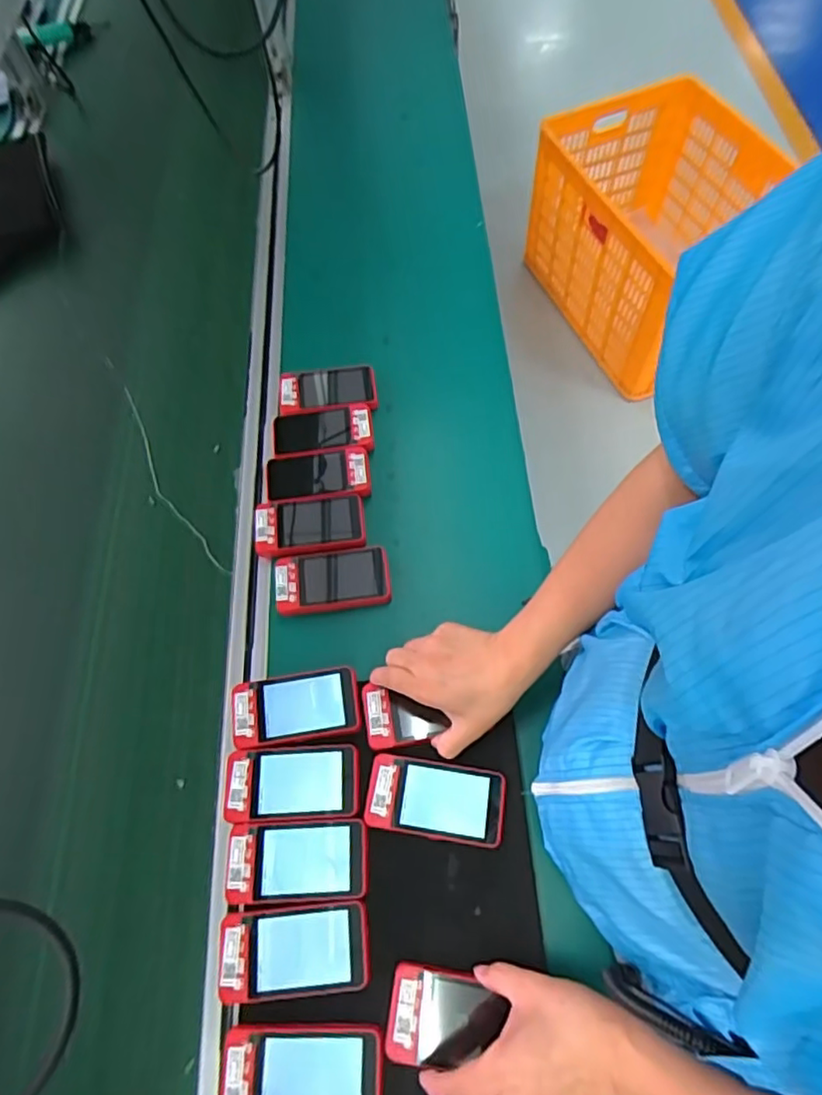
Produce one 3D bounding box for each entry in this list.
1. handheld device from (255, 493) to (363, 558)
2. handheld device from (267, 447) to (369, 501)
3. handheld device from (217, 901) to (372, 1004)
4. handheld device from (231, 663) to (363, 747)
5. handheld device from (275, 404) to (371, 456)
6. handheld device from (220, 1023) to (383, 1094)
[{"bbox_3d":[-0.113,-0.024,0.680,0.119,0.020,0.067,-7,64,0],"label":"handheld device"},{"bbox_3d":[-0.110,-0.084,0.711,0.122,0.019,0.065,-7,64,0],"label":"handheld device"},{"bbox_3d":[-0.095,0.328,0.495,0.118,0.016,0.062,-5,64,1],"label":"handheld device"},{"bbox_3d":[-0.110,0.152,0.579,0.119,0.012,0.064,-10,64,-1],"label":"handheld device"},{"bbox_3d":[-0.106,-0.141,0.735,0.118,0.021,0.060,-6,64,1],"label":"handheld device"},{"bbox_3d":[-0.082,0.402,0.461,0.117,0.017,0.065,0,64,3],"label":"handheld device"}]

